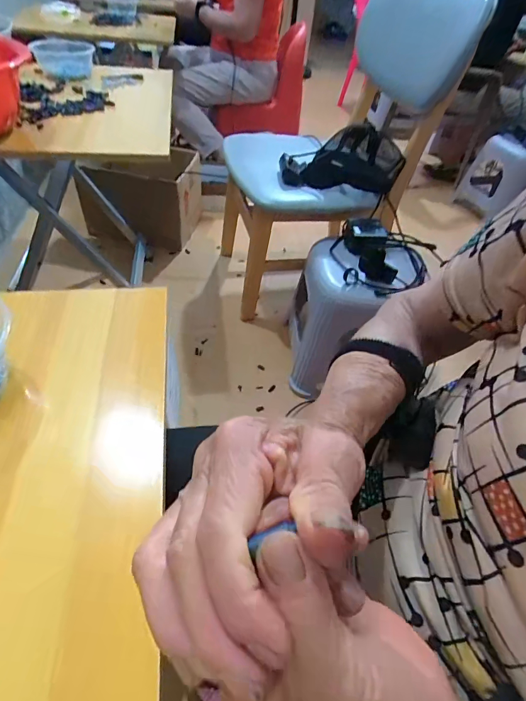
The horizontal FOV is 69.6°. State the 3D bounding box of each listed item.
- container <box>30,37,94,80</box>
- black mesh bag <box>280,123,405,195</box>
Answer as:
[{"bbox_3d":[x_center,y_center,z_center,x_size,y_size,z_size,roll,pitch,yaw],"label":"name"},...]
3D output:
[{"bbox_3d":[-0.478,-0.704,0.914,0.140,0.063,0.085,-12,50,-17],"label":"container"},{"bbox_3d":[0.185,-0.448,0.891,0.275,0.126,0.117,10,47,2],"label":"black mesh bag"}]

